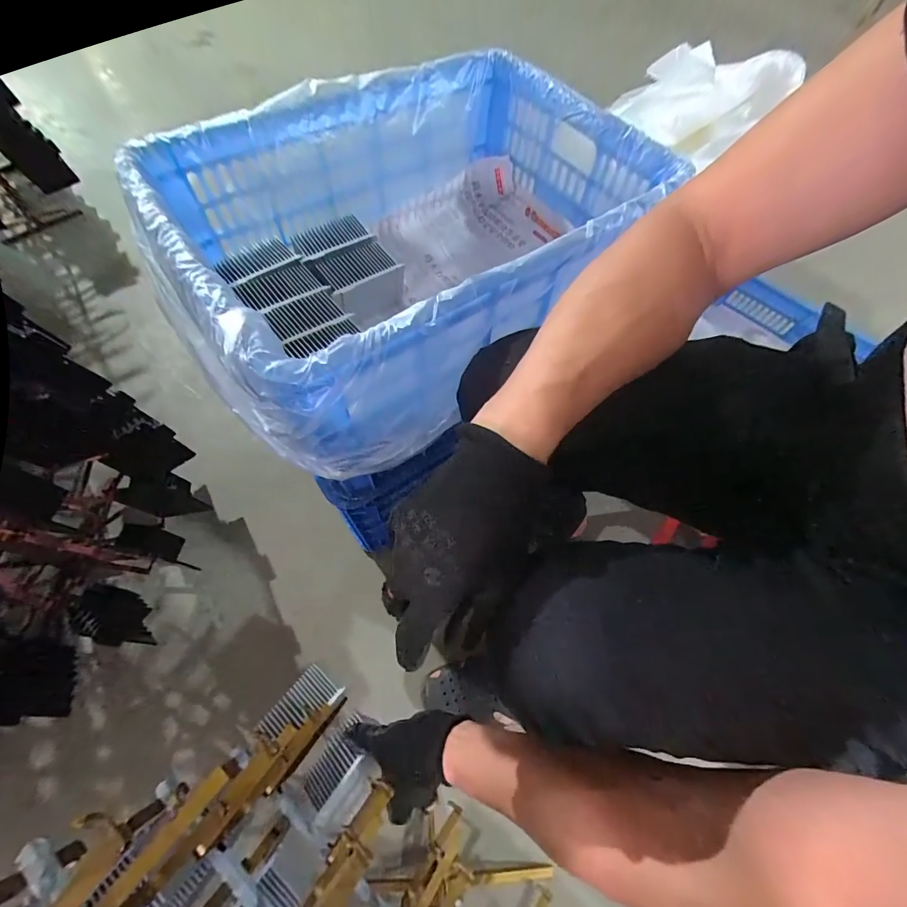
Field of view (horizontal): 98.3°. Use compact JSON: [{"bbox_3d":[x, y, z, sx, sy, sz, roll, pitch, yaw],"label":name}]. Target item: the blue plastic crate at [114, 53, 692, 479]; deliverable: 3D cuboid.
[{"bbox_3d":[-0.036,-0.236,0.467,0.493,0.224,0.367,-39,73,-17],"label":"blue plastic crate"}]

